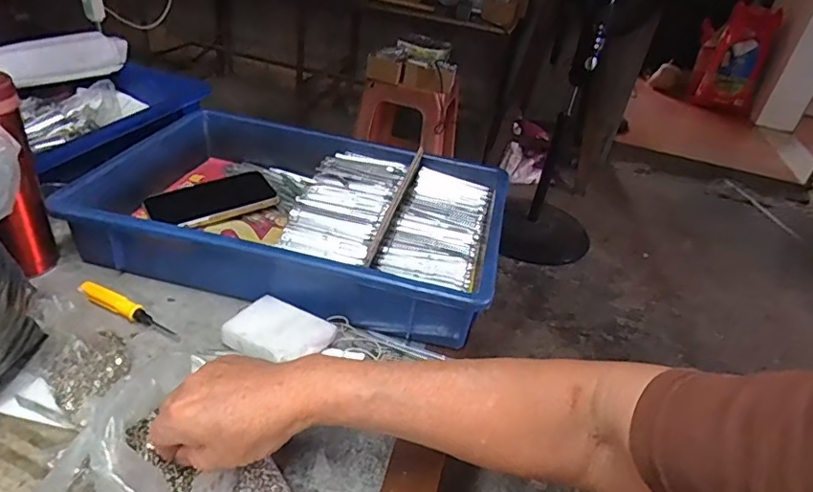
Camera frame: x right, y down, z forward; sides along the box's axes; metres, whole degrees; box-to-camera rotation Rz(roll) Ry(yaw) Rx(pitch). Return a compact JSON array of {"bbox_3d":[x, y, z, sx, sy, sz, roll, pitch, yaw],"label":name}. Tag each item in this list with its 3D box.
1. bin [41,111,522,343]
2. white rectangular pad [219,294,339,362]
[{"bbox_3d":[-0.120,-0.040,0.609,0.436,0.078,0.280,13,33,5],"label":"bin"},{"bbox_3d":[-0.115,0.081,0.484,0.083,0.025,0.064,23,36,20],"label":"white rectangular pad"}]

